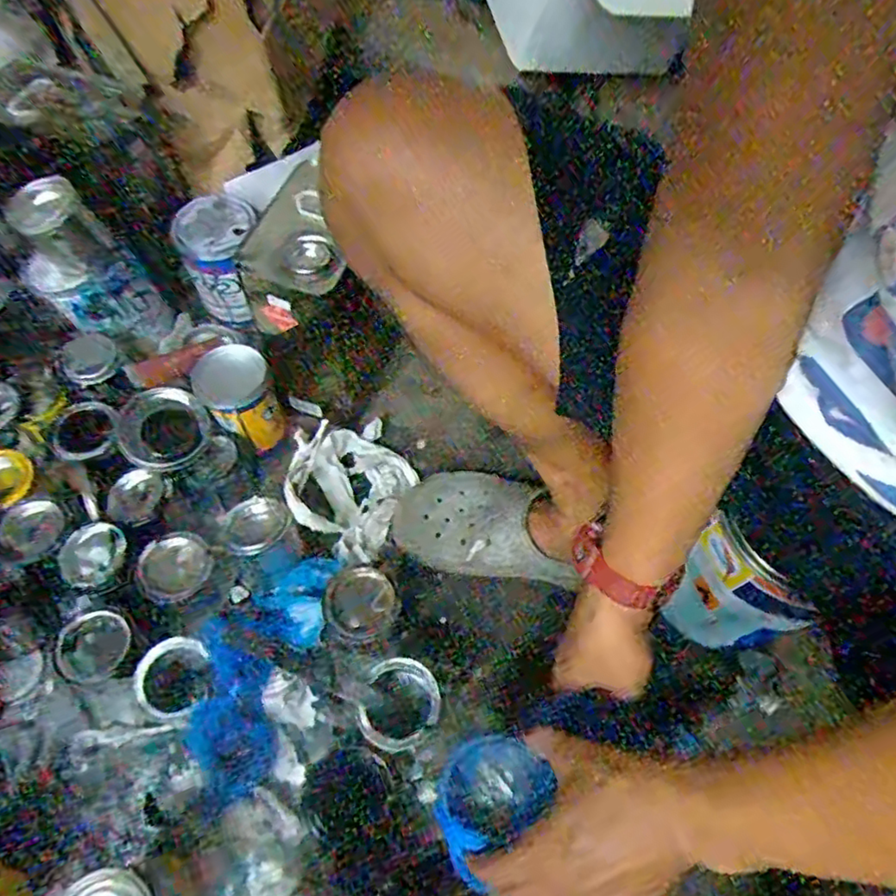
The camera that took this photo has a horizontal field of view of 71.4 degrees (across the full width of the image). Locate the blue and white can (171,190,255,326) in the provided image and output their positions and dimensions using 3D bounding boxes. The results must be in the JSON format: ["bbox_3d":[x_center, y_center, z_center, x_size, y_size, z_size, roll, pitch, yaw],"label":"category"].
[{"bbox_3d":[-0.289,-0.247,0.819,0.099,0.119,0.114,-13,69,-6],"label":"blue and white can"}]

